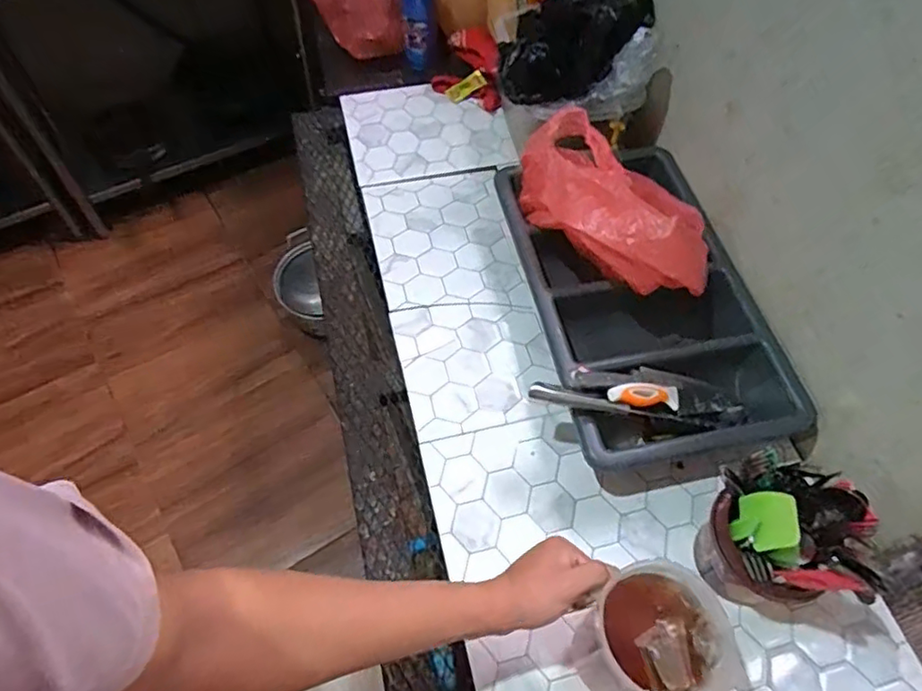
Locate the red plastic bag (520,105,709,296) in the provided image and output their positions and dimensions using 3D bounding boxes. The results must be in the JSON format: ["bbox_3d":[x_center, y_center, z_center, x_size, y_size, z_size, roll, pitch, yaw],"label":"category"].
[{"bbox_3d":[0.203,-0.192,0.812,0.291,0.135,0.164,26,61,13],"label":"red plastic bag"}]

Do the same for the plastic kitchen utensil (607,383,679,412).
[{"bbox_3d":[0.226,0.063,0.740,0.113,0.016,0.027,6,54,-30],"label":"plastic kitchen utensil"}]

